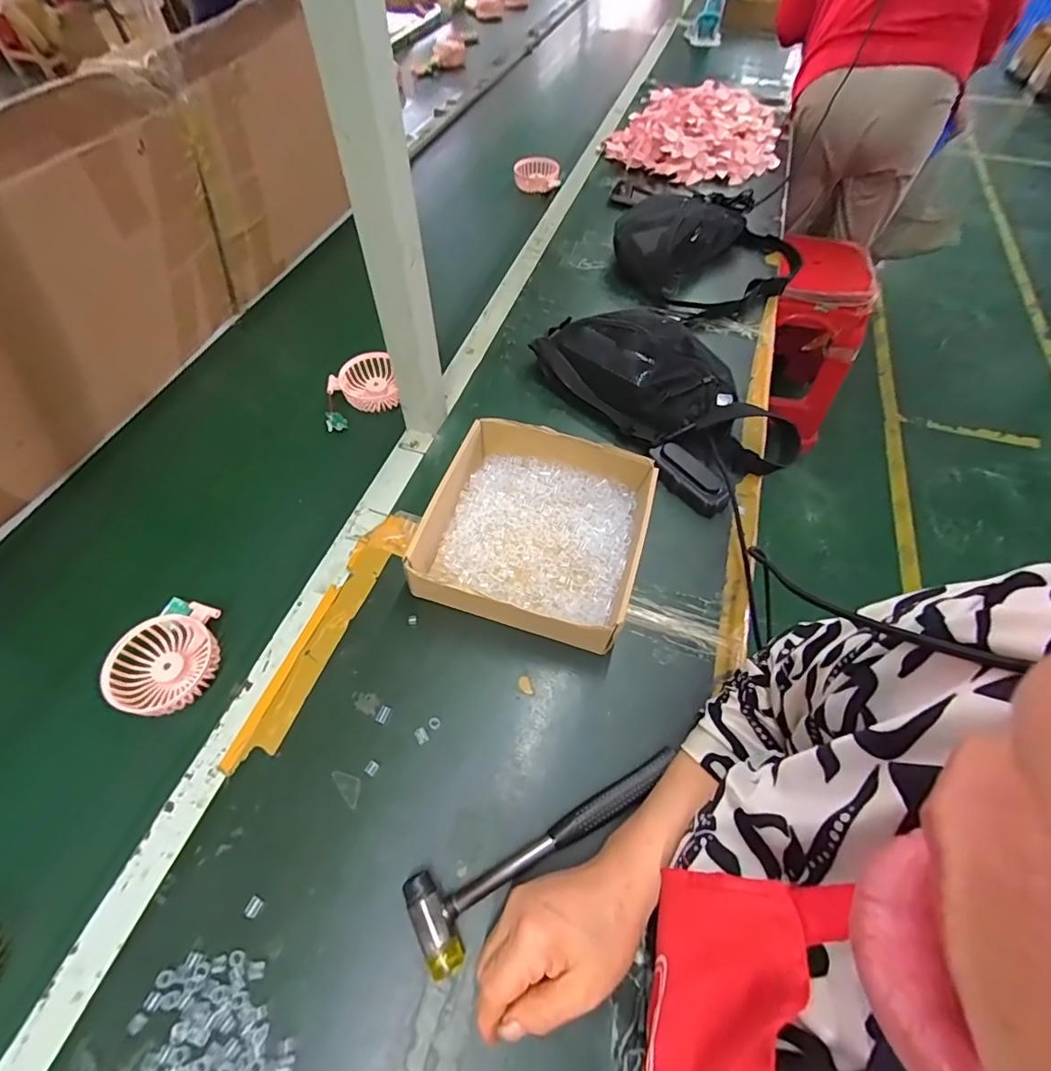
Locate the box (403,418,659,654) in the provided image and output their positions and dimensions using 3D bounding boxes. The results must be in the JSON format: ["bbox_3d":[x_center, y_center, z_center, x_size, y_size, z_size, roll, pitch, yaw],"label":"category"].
[{"bbox_3d":[0.006,-0.011,0.537,0.225,0.065,0.213,15,58,6],"label":"box"}]

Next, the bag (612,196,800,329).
[{"bbox_3d":[0.299,-0.484,0.840,0.305,0.078,0.274,25,61,14],"label":"bag"}]

